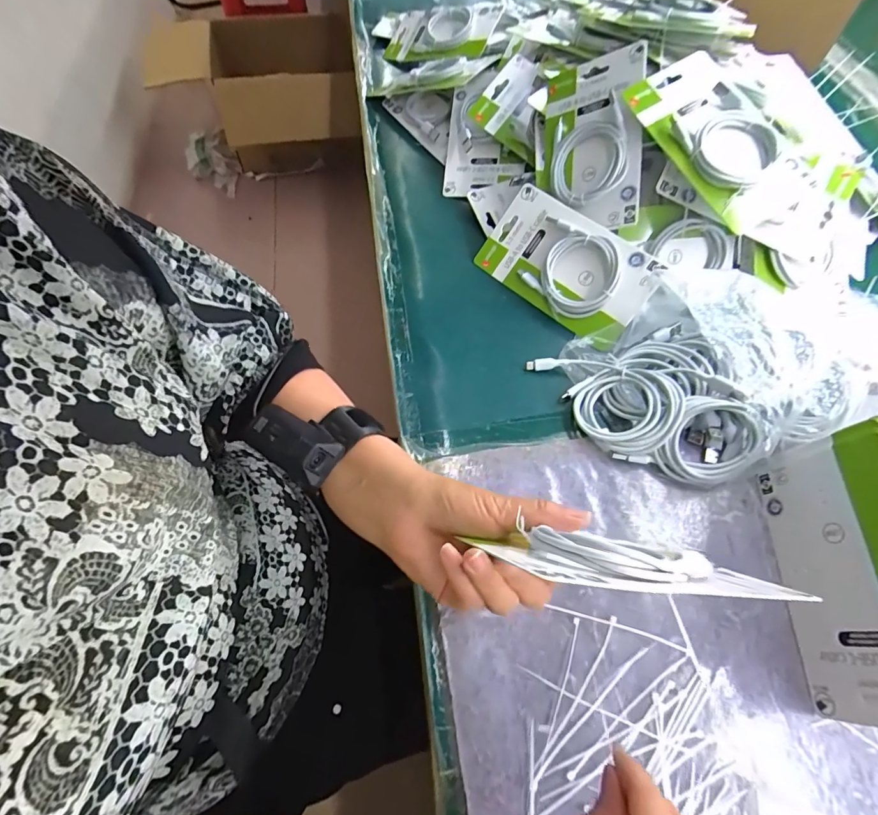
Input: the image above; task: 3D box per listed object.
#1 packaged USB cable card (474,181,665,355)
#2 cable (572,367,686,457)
[{"bbox_3d":[0.130,-0.151,0.457,0.178,0.018,0.102,38,104,19],"label":"packaged USB cable card"},{"bbox_3d":[0.170,0.001,0.393,0.082,0.016,0.082,-11,58,18],"label":"cable"}]

